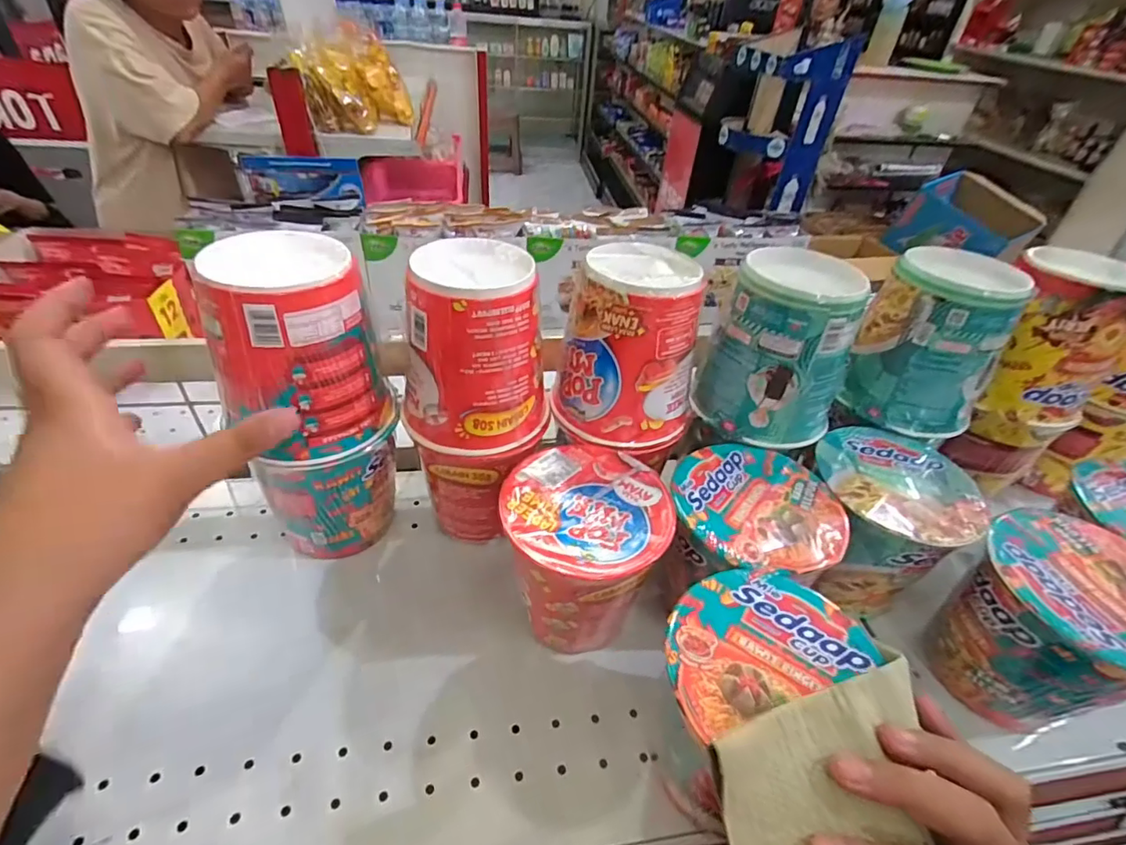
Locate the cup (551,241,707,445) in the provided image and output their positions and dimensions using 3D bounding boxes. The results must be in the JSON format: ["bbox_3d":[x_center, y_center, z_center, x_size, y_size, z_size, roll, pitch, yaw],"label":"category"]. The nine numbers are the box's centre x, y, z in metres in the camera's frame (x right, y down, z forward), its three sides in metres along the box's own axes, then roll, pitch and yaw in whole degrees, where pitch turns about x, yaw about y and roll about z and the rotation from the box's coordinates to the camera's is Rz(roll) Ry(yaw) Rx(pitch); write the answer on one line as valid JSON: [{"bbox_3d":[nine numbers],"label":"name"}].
[{"bbox_3d":[0.049,-0.055,0.354,0.093,0.108,0.084,15,42,10],"label":"cup"}]

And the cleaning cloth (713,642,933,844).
[{"bbox_3d":[0.116,0.157,0.204,0.113,0.013,0.094,-11,72,-19],"label":"cleaning cloth"}]

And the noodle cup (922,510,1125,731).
[{"bbox_3d":[0.300,0.129,0.329,0.098,0.105,0.098,3,41,-3],"label":"noodle cup"}]

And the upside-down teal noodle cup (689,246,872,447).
[{"bbox_3d":[0.159,-0.056,0.368,0.092,0.117,0.096,3,41,-3],"label":"upside-down teal noodle cup"}]

